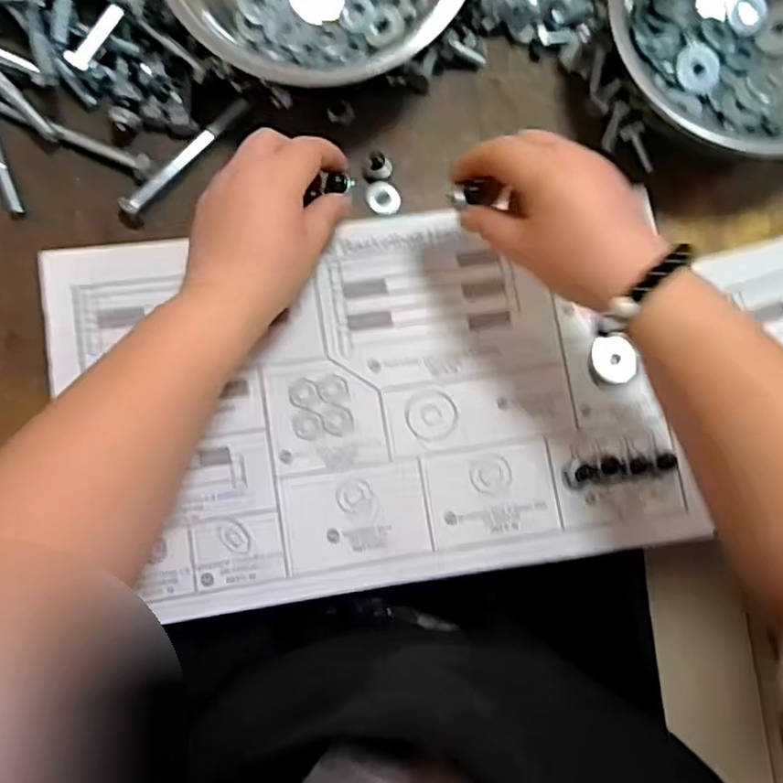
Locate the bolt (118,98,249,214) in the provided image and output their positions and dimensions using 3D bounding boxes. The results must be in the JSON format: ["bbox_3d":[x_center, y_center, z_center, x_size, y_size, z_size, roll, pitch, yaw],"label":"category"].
[{"bbox_3d":[-0.129,-0.150,0.425,0.009,0.013,0.104,43,82,3],"label":"bolt"}]

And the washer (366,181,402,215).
[{"bbox_3d":[-0.005,-0.125,0.433,0.022,0.004,0.021,0,82,-3],"label":"washer"}]

